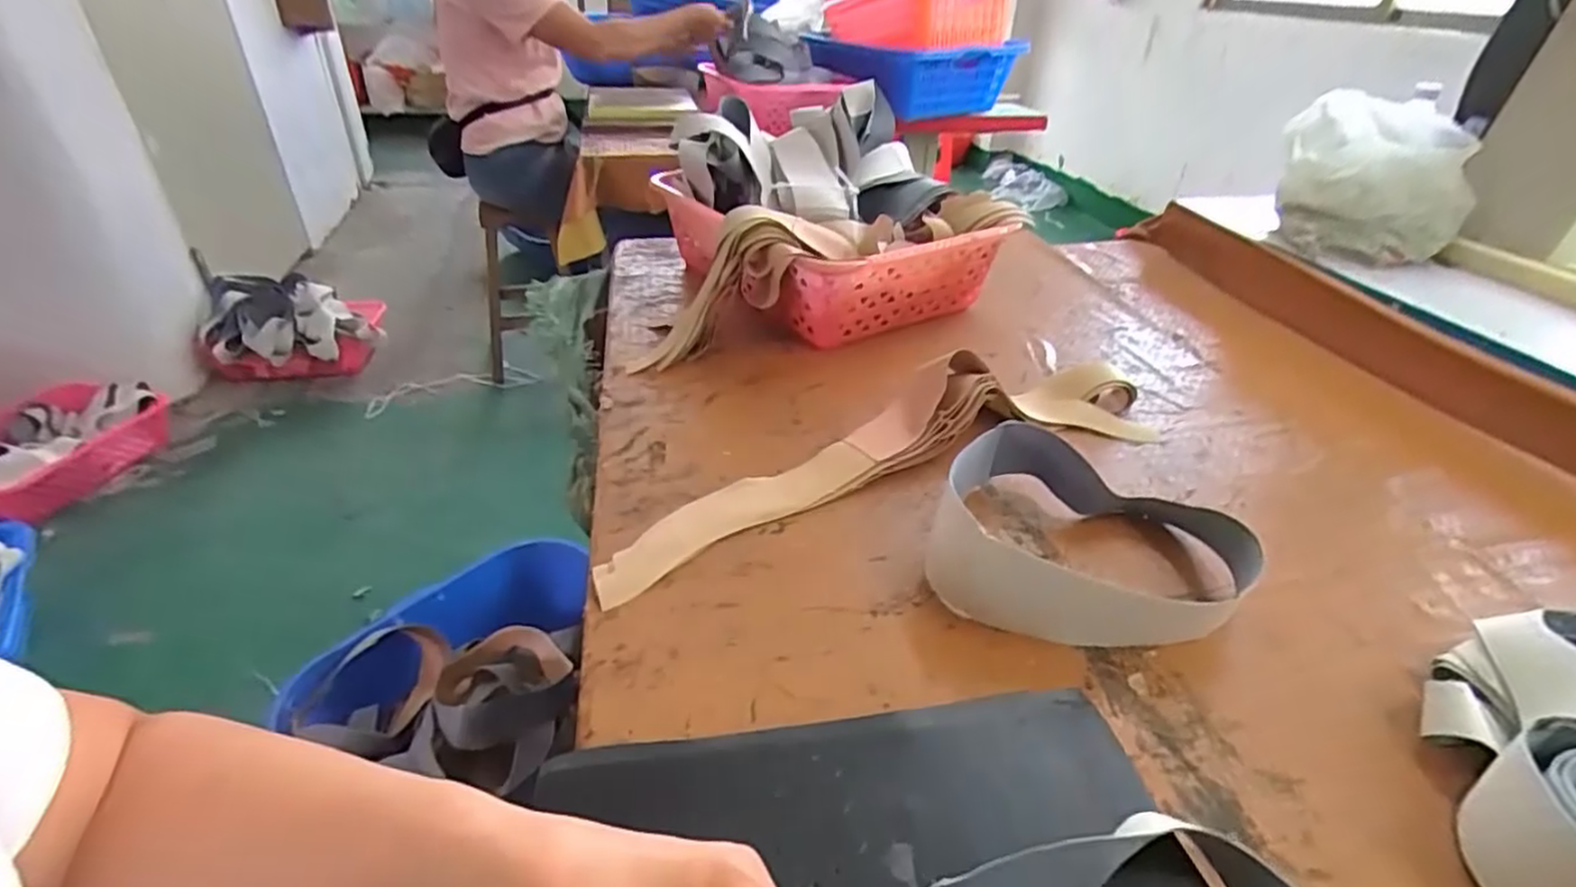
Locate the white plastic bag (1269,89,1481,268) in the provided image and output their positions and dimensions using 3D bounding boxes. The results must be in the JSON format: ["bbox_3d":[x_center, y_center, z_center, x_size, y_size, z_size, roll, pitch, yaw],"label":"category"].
[{"bbox_3d":[0.766,-0.346,0.945,0.210,0.178,0.189,25,40,29],"label":"white plastic bag"}]

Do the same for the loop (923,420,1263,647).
[{"bbox_3d":[0.214,0.056,0.534,0.204,0.057,0.193,7,35,7],"label":"loop"}]

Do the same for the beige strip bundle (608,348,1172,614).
[{"bbox_3d":[0.098,0.002,0.608,0.543,0.057,0.147,-19,40,-27],"label":"beige strip bundle"}]

